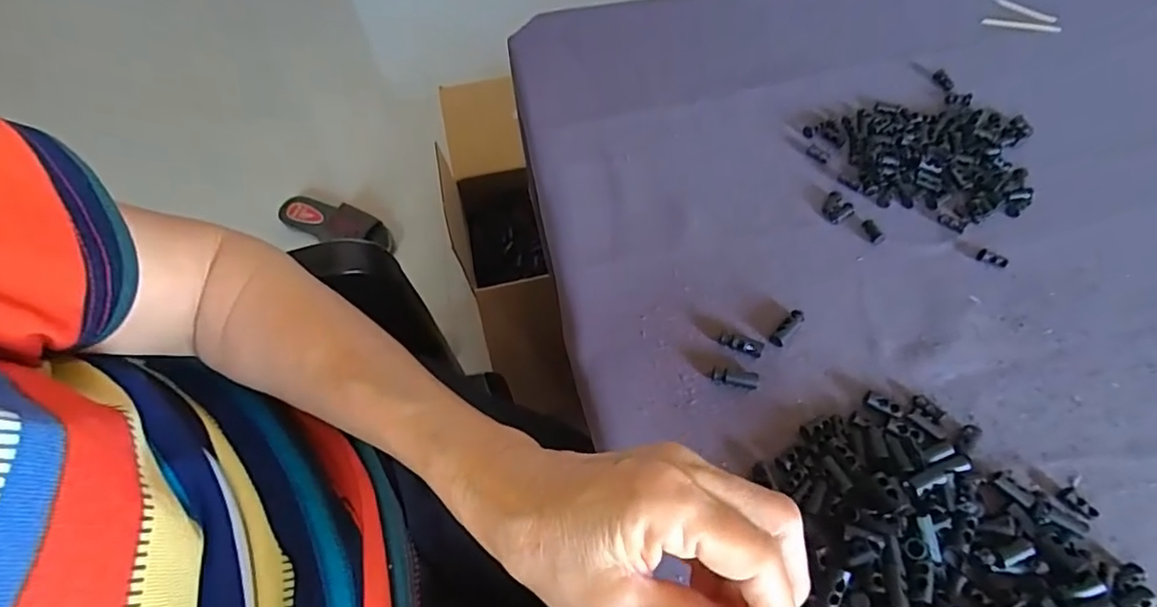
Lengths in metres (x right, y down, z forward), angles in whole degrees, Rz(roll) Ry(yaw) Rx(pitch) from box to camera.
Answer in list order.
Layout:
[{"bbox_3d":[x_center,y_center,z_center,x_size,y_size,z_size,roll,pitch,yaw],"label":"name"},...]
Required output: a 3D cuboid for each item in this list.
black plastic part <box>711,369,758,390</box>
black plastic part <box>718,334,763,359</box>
[{"bbox_3d":[0.087,0.040,0.317,0.025,0.008,0.010,8,61,4],"label":"black plastic part"},{"bbox_3d":[0.093,0.023,0.327,0.025,0.004,0.010,21,63,11],"label":"black plastic part"}]

